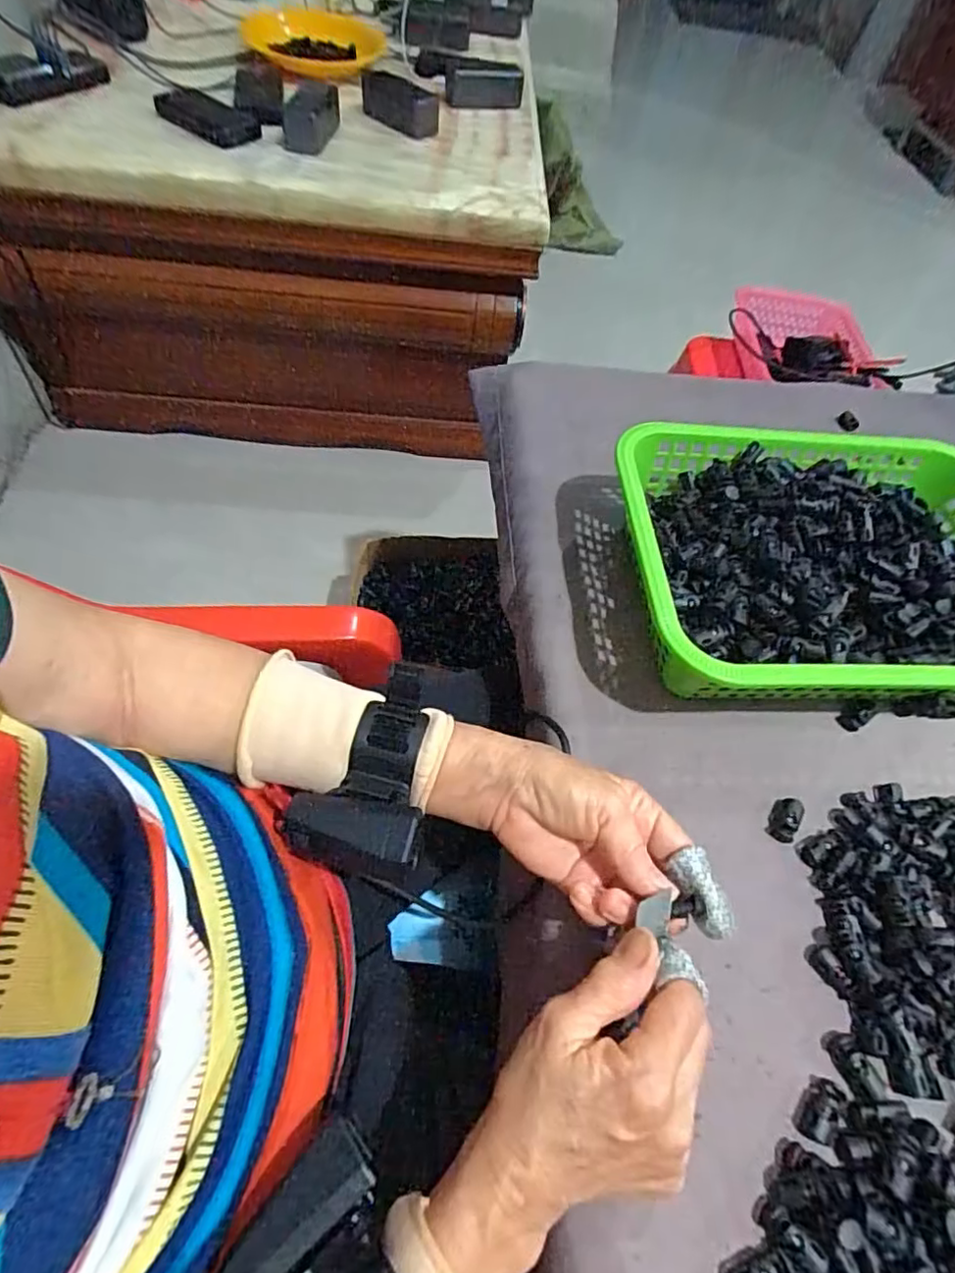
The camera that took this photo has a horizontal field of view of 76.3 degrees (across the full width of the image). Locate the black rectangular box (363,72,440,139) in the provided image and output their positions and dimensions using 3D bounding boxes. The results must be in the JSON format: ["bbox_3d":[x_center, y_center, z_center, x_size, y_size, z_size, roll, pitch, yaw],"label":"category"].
[{"bbox_3d":[-0.126,-0.863,0.986,0.049,0.062,0.169,-36,69,-25],"label":"black rectangular box"}]

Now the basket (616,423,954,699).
[{"bbox_3d":[0.252,-0.045,0.445,0.313,0.089,0.227,-2,59,-8],"label":"basket"}]

